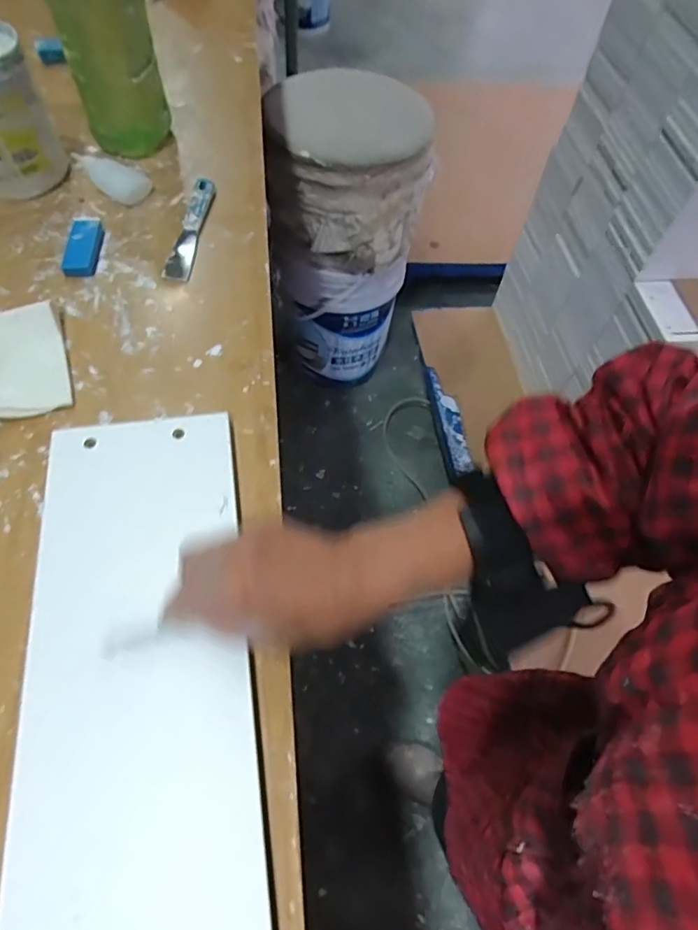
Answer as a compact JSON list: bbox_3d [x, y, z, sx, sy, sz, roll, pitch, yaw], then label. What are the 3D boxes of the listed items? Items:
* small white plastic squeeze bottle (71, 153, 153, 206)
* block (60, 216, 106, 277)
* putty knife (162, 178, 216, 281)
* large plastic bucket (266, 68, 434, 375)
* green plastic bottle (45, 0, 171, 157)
[{"bbox_3d":[-0.255,-0.301,0.579,0.096,0.020,0.039,22,61,9],"label":"small white plastic squeeze bottle"},{"bbox_3d":[-0.253,-0.208,0.530,0.031,0.014,0.073,-3,60,-5],"label":"block"},{"bbox_3d":[-0.158,-0.236,0.550,0.024,0.016,0.131,6,60,0],"label":"putty knife"},{"bbox_3d":[-0.015,-0.478,1.200,0.284,0.583,0.269,2,59,-4],"label":"large plastic bucket"},{"bbox_3d":[-0.236,-0.416,0.538,0.071,0.204,0.071,14,60,5],"label":"green plastic bottle"}]

